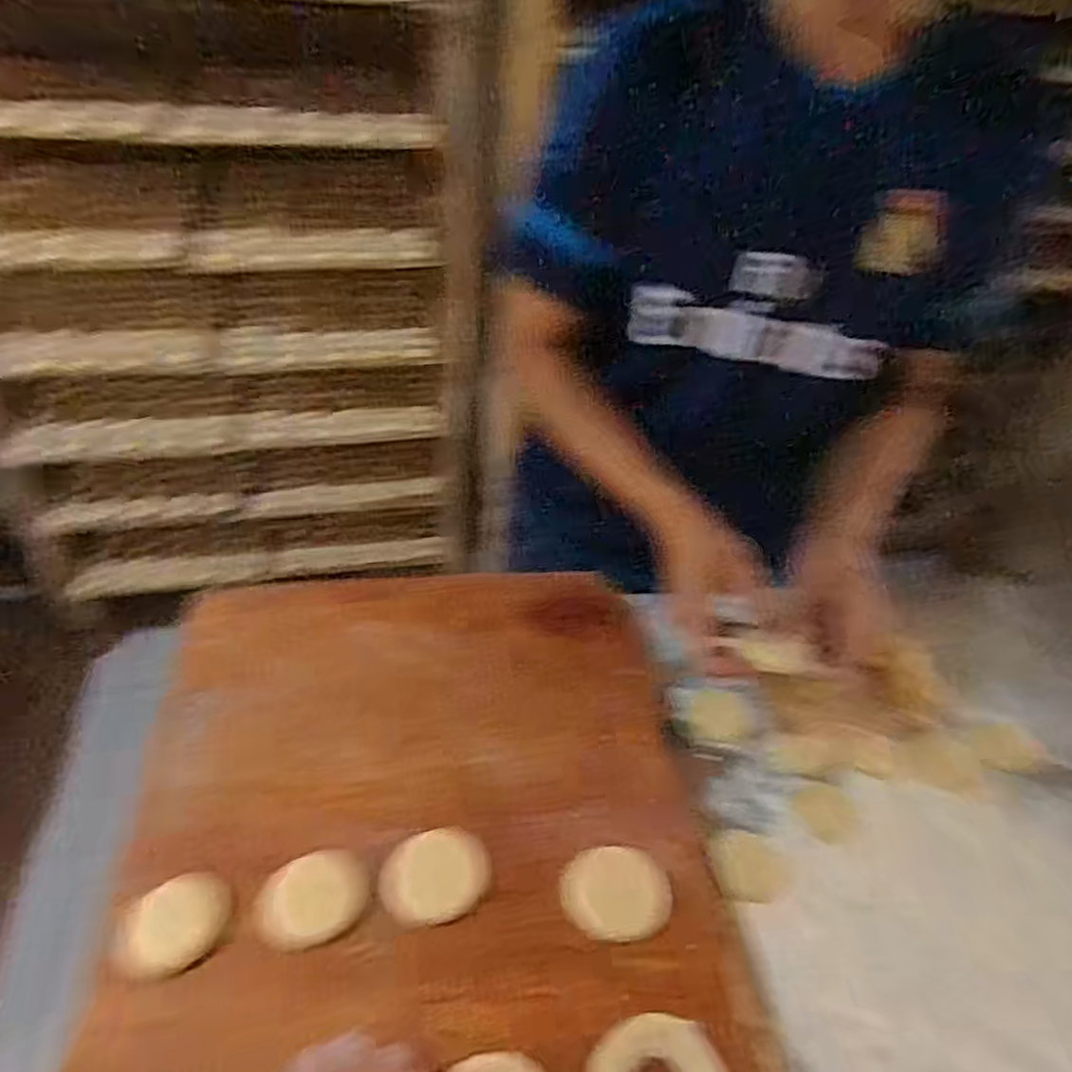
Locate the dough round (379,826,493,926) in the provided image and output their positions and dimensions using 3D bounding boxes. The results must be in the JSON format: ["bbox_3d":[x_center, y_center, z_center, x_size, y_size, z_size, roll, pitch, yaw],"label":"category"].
[{"bbox_3d":[-0.073,0.250,0.525,0.078,0.024,0.056,1,42,-6],"label":"dough round"}]

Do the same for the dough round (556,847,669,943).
[{"bbox_3d":[0.059,0.259,0.518,0.077,0.018,0.058,5,42,-2],"label":"dough round"}]

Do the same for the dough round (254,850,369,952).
[{"bbox_3d":[-0.157,0.258,0.507,0.072,0.022,0.055,-8,44,-15],"label":"dough round"}]

